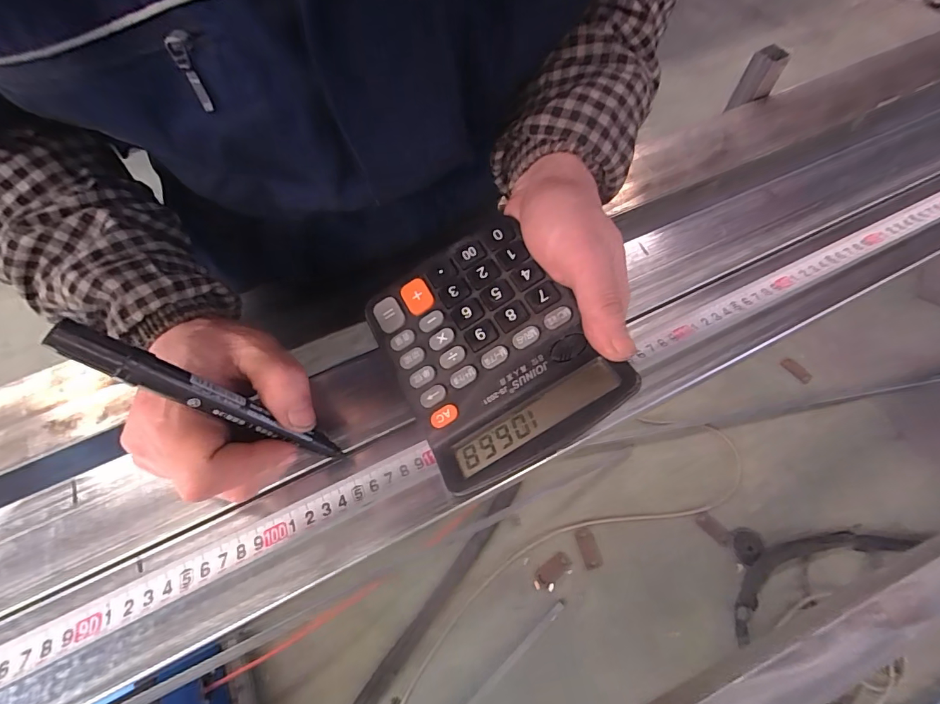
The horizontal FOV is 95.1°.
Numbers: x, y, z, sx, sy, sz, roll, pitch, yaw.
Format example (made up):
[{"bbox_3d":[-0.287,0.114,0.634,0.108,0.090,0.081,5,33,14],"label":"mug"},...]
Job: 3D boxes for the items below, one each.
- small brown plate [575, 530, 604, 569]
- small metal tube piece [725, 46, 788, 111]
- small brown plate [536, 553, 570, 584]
[{"bbox_3d":[0.299,0.497,1.082,0.045,0.009,0.091,-11,67,-6],"label":"small brown plate"},{"bbox_3d":[0.357,-0.336,0.538,0.036,0.080,0.025,25,68,9],"label":"small metal tube piece"},{"bbox_3d":[0.203,0.534,1.056,0.091,0.010,0.039,-32,71,-15],"label":"small brown plate"}]

